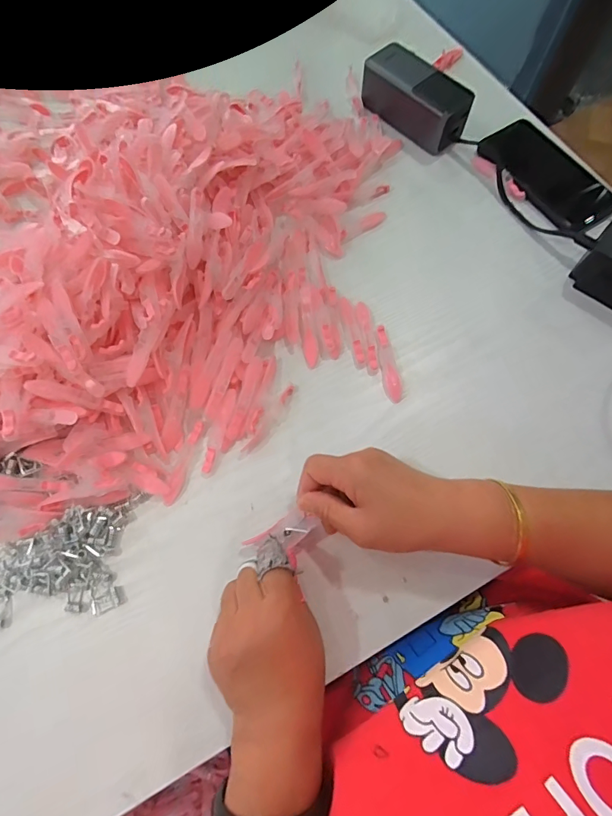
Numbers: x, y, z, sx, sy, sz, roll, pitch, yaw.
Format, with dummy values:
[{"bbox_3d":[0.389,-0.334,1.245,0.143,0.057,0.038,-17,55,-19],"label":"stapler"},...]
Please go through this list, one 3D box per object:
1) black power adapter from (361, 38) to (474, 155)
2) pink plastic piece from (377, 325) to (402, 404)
[{"bbox_3d":[0.127,-0.356,0.461,0.057,0.044,0.121,-38,78,-11],"label":"black power adapter"},{"bbox_3d":[0.079,-0.043,0.387,0.016,0.005,0.076,-6,73,-3],"label":"pink plastic piece"}]

